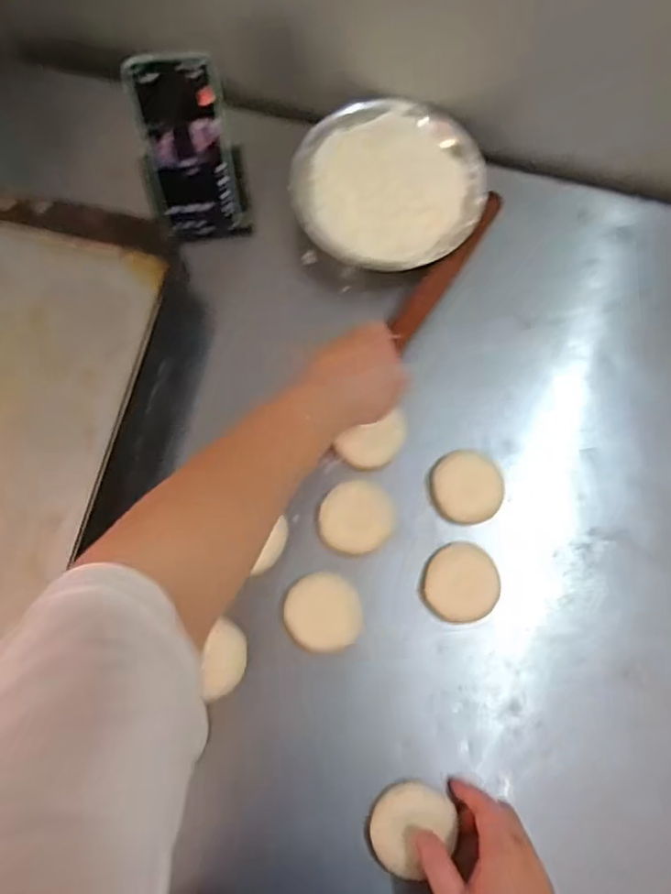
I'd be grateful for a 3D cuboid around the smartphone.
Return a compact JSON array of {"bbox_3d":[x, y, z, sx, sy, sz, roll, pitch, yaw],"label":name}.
[{"bbox_3d":[-0.139,-0.279,0.584,0.077,0.169,0.016,-11,51,-5],"label":"smartphone"}]

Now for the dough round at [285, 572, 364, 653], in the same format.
[{"bbox_3d":[-0.010,0.147,0.542,0.066,0.008,0.066,0,77,0],"label":"dough round"}]

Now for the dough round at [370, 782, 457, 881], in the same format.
[{"bbox_3d":[0.063,0.317,0.508,0.060,0.012,0.069,32,68,27],"label":"dough round"}]

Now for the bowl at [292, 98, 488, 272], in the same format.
[{"bbox_3d":[0.054,-0.267,0.641,0.186,0.059,0.181,0,77,0],"label":"bowl"}]

